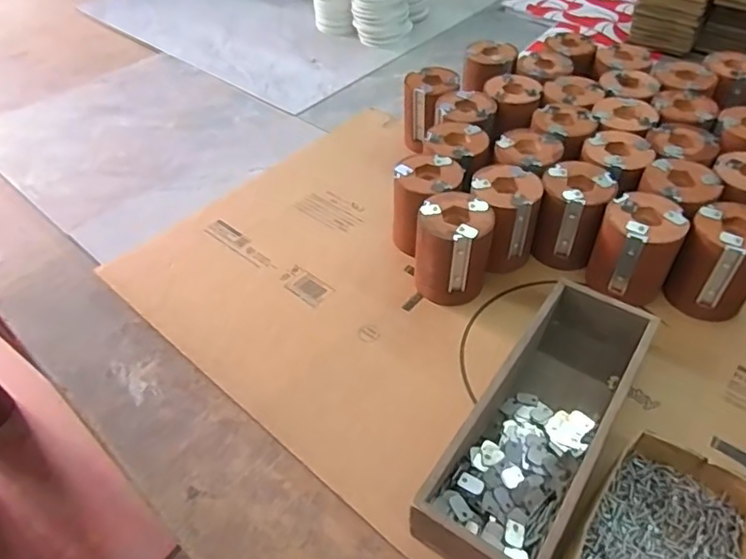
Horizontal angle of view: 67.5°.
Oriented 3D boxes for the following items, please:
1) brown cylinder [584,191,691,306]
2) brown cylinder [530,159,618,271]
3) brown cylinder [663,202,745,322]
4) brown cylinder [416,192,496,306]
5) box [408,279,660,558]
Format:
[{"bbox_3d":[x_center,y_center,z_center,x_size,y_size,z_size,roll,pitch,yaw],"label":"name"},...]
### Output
[{"bbox_3d":[0.282,-0.030,0.604,0.078,0.096,0.076,21,51,23],"label":"brown cylinder"},{"bbox_3d":[0.230,-0.074,0.649,0.074,0.096,0.078,17,49,20],"label":"brown cylinder"},{"bbox_3d":[0.363,-0.016,0.586,0.077,0.102,0.080,27,54,27],"label":"brown cylinder"},{"bbox_3d":[0.089,-0.032,0.614,0.077,0.102,0.077,11,48,15],"label":"brown cylinder"},{"bbox_3d":[0.157,0.118,0.494,0.098,0.067,0.307,27,53,27],"label":"box"}]

